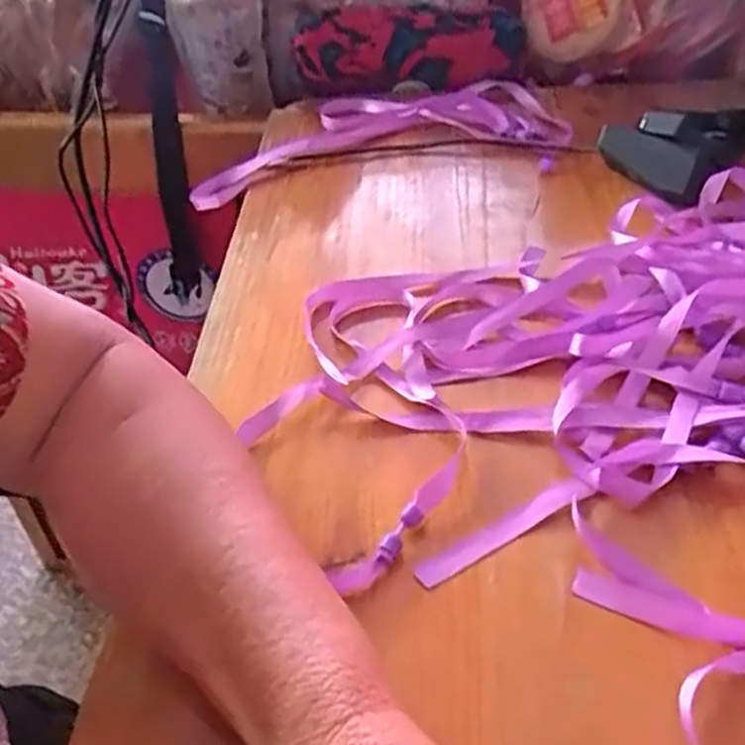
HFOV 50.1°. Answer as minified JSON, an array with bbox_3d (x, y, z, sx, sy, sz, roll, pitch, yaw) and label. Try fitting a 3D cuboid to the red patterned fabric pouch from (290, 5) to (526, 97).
[{"bbox_3d":[0.028,-0.254,0.619,0.176,0.045,0.046,0,42,3],"label":"red patterned fabric pouch"}]

